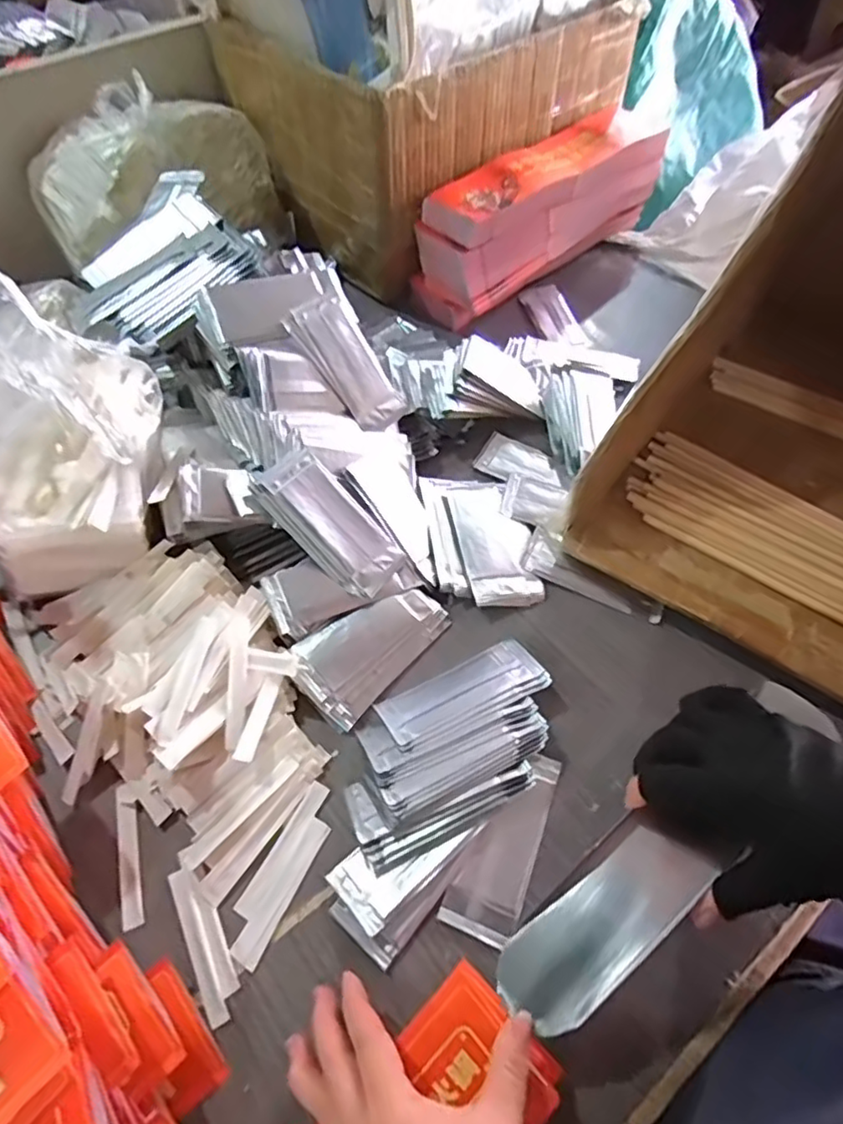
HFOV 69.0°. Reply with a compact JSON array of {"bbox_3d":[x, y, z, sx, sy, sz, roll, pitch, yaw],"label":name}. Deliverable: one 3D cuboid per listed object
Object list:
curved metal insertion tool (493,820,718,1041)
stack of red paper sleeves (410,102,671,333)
[{"bbox_3d":[0.111,0.215,0.365,0.141,0.013,0.052,-27,55,-24],"label":"curved metal insertion tool"},{"bbox_3d":[0.146,-0.414,0.718,0.336,0.113,0.090,-38,66,-20],"label":"stack of red paper sleeves"}]

